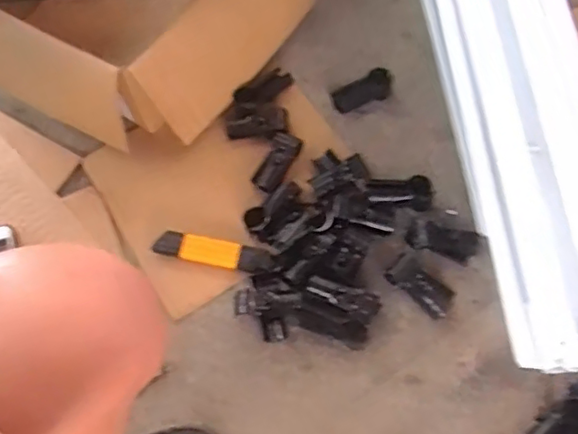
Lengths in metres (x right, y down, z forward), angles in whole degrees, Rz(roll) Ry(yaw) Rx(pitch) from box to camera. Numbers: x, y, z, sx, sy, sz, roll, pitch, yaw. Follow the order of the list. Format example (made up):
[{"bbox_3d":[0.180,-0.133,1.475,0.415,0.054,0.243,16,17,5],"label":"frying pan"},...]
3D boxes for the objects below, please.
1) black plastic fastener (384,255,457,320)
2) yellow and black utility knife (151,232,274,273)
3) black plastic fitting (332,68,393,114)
[{"bbox_3d":[0.152,0.077,0.696,0.078,0.027,0.038,39,73,17],"label":"black plastic fastener"},{"bbox_3d":[-0.089,0.042,0.721,0.139,0.014,0.027,10,67,7],"label":"yellow and black utility knife"},{"bbox_3d":[0.096,-0.162,0.790,0.081,0.024,0.032,-20,67,-7],"label":"black plastic fitting"}]

